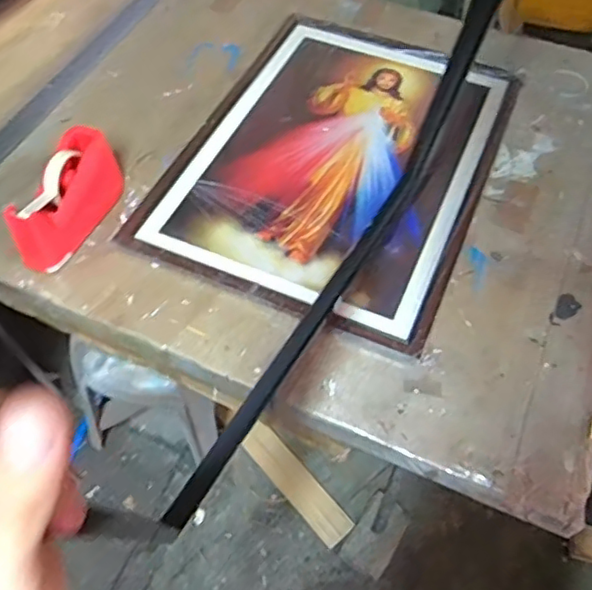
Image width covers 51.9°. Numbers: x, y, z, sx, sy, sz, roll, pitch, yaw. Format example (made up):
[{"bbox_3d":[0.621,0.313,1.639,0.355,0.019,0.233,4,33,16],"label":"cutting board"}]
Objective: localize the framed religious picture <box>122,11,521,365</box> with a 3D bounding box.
[{"bbox_3d":[0.065,-0.245,1.007,0.476,0.030,0.628,20,60,13],"label":"framed religious picture"}]

